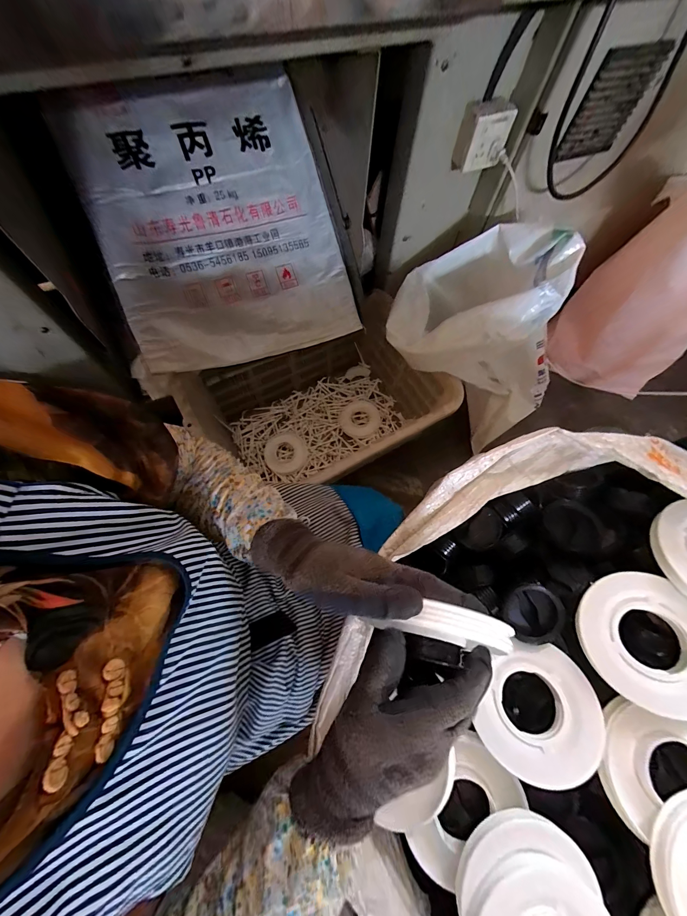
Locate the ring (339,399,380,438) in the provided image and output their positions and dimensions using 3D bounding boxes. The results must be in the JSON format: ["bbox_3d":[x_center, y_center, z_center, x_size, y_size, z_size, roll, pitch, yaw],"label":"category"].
[{"bbox_3d":[0.053,-0.129,1.036,0.126,0.019,0.129,1,69,-3],"label":"ring"}]

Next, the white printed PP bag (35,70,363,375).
[{"bbox_3d":[-0.271,-0.530,0.736,0.559,0.106,0.578,-16,105,-13],"label":"white printed PP bag"}]

